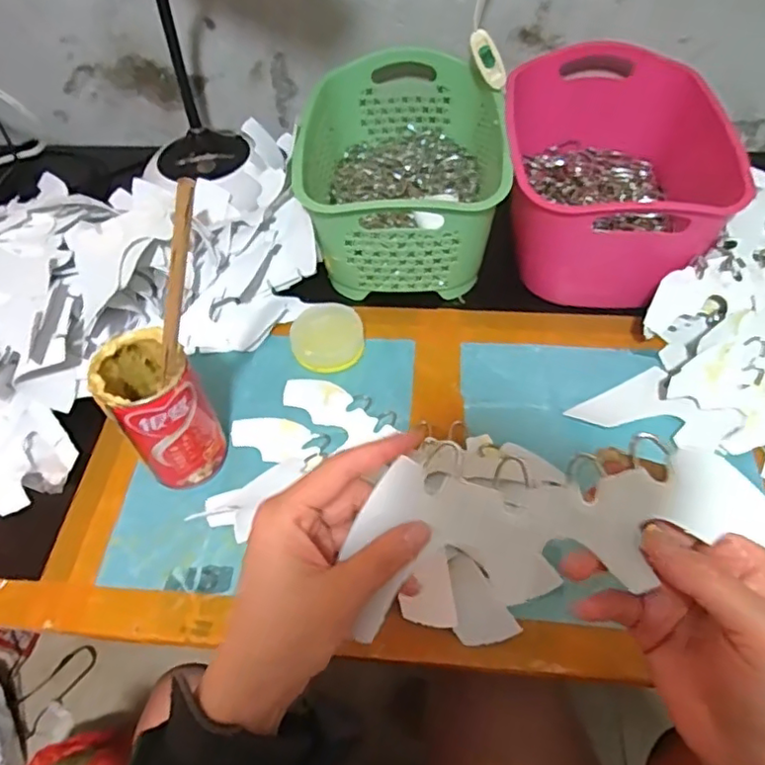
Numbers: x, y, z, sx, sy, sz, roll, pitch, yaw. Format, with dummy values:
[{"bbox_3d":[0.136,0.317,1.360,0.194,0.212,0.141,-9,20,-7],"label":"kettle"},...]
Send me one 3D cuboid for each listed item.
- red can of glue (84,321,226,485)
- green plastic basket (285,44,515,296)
[{"bbox_3d":[-0.167,0.022,0.458,0.062,0.122,0.068,-1,53,2],"label":"red can of glue"},{"bbox_3d":[0.021,-0.216,0.623,0.191,0.121,0.258,1,53,3],"label":"green plastic basket"}]

